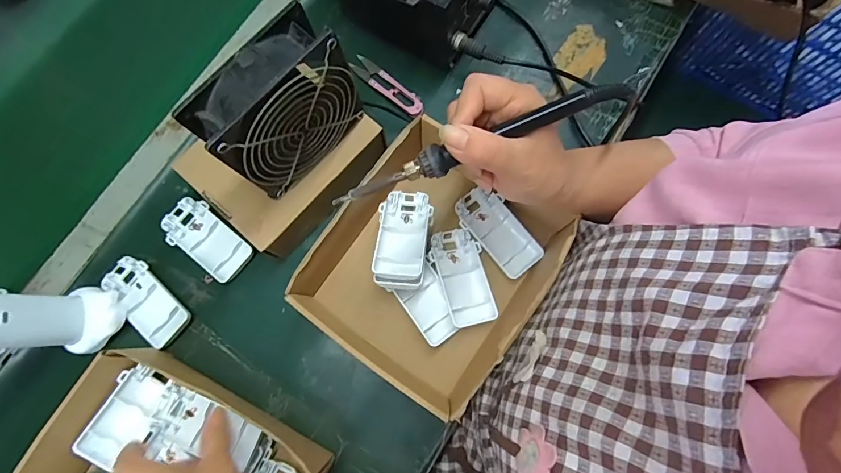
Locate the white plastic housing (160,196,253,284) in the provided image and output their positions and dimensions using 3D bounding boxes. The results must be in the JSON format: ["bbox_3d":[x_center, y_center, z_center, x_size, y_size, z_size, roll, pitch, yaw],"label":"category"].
[{"bbox_3d":[-0.218,0.003,0.423,0.098,0.016,0.049,41,81,9],"label":"white plastic housing"}]

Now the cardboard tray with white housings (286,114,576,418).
[{"bbox_3d":[0.008,0.030,0.388,0.199,0.080,0.206,33,81,6],"label":"cardboard tray with white housings"}]

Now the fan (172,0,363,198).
[{"bbox_3d":[-0.110,-0.098,0.332,0.047,0.115,0.115,42,81,9],"label":"fan"}]

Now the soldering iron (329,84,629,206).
[{"bbox_3d":[0.039,-0.062,0.282,0.213,0.018,0.020,-21,79,5],"label":"soldering iron"}]

